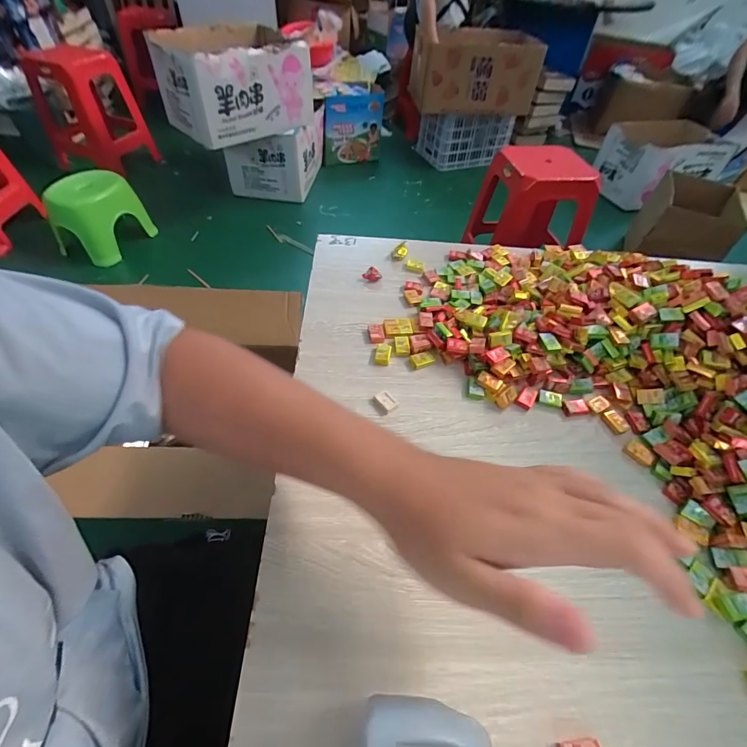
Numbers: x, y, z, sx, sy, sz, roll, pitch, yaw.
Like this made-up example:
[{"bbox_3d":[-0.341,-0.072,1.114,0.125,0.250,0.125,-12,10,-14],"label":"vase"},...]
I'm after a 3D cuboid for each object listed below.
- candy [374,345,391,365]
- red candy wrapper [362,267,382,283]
[{"bbox_3d":[0.012,-0.024,0.467,0.018,0.007,0.030,8,50,2],"label":"candy"},{"bbox_3d":[-0.002,-0.142,0.561,0.023,0.008,0.025,31,55,19],"label":"red candy wrapper"}]

